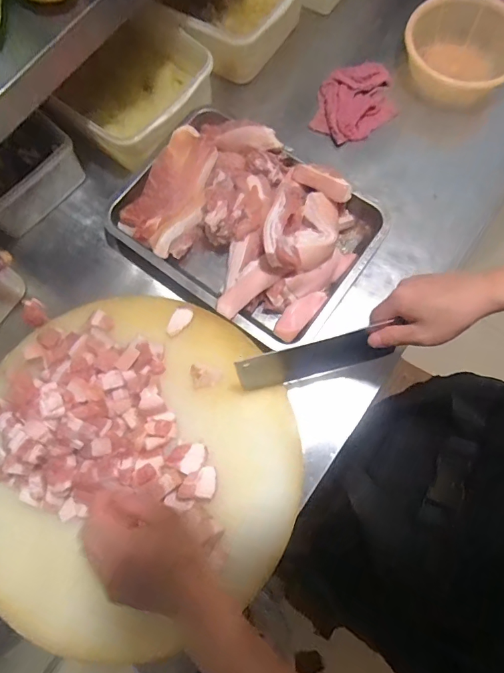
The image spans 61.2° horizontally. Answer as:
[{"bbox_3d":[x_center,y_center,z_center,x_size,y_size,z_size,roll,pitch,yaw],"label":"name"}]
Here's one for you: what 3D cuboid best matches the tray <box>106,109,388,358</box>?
[{"bbox_3d":[-0.010,-0.163,0.595,0.325,0.096,0.251,33,79,10],"label":"tray"}]

